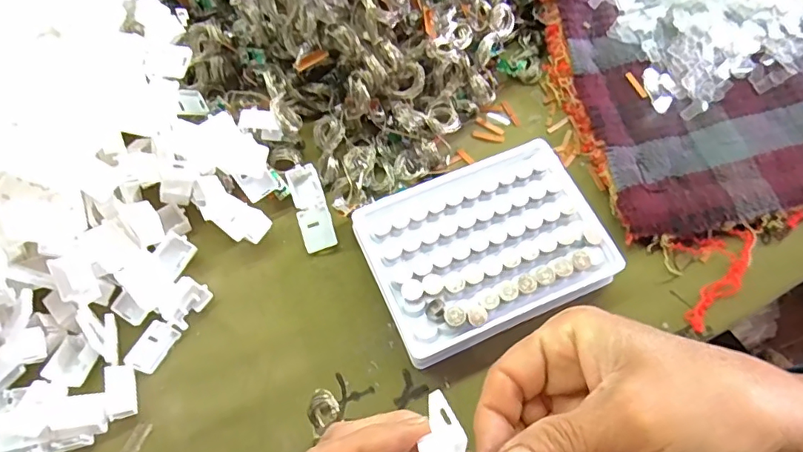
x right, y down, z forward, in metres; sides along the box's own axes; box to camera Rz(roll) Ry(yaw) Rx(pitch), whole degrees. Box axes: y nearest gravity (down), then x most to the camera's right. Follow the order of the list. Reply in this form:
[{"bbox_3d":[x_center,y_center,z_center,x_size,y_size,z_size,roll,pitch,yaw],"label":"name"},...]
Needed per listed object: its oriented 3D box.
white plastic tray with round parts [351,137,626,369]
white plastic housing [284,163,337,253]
[{"bbox_3d":[0.048,0.011,0.306,0.130,0.028,0.097,-22,67,-9],"label":"white plastic tray with round parts"},{"bbox_3d":[-0.057,-0.011,0.329,0.020,0.012,0.054,-17,66,-7],"label":"white plastic housing"}]

